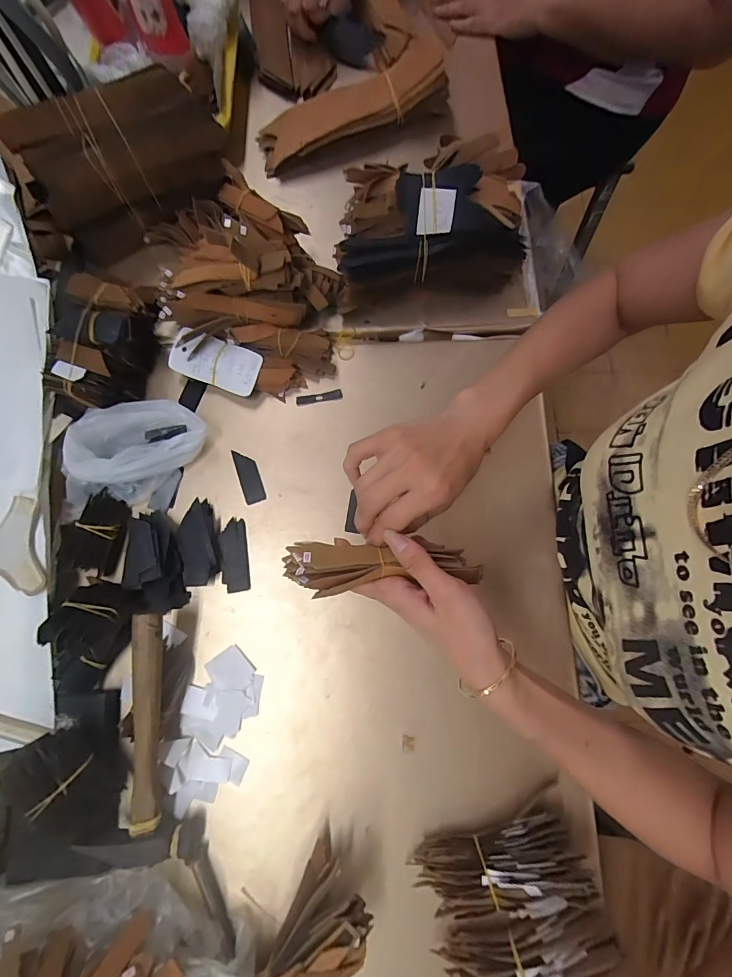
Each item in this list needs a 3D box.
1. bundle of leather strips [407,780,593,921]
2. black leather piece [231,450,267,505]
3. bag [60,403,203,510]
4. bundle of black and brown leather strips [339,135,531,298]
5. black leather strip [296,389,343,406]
[{"bbox_3d":[0.115,0.327,0.346,0.138,0.054,0.054,-19,78,-4],"label":"bundle of leather strips"},{"bbox_3d":[-0.132,-0.014,0.450,0.024,0.004,0.063,-20,78,-4],"label":"black leather piece"},{"bbox_3d":[-0.247,-0.036,0.427,0.138,0.044,0.114,2,77,1],"label":"bag"},{"bbox_3d":[0.075,-0.317,0.463,0.219,0.109,0.158,-6,77,-1],"label":"bundle of black and brown leather strips"},{"bbox_3d":[-0.055,-0.107,0.468,0.054,0.004,0.011,-9,77,-1],"label":"black leather strip"}]

